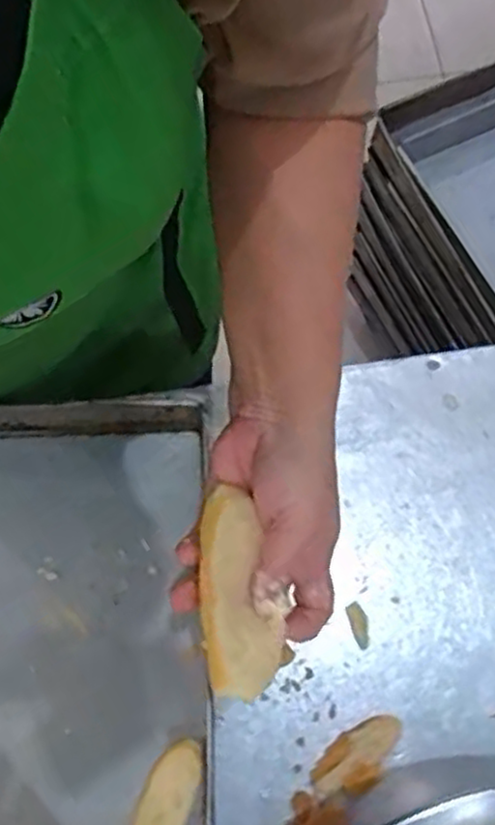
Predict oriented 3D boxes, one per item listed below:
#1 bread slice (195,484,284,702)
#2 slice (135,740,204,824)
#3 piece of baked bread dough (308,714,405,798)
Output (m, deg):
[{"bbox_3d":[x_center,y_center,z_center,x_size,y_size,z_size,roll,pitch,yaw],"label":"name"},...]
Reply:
[{"bbox_3d":[-0.006,0.092,0.364,0.038,0.021,0.101,-8,73,-1],"label":"bread slice"},{"bbox_3d":[-0.060,0.288,0.509,0.035,0.012,0.096,18,74,7],"label":"slice"},{"bbox_3d":[0.083,0.255,0.519,0.074,0.025,0.038,-40,76,-10],"label":"piece of baked bread dough"}]

